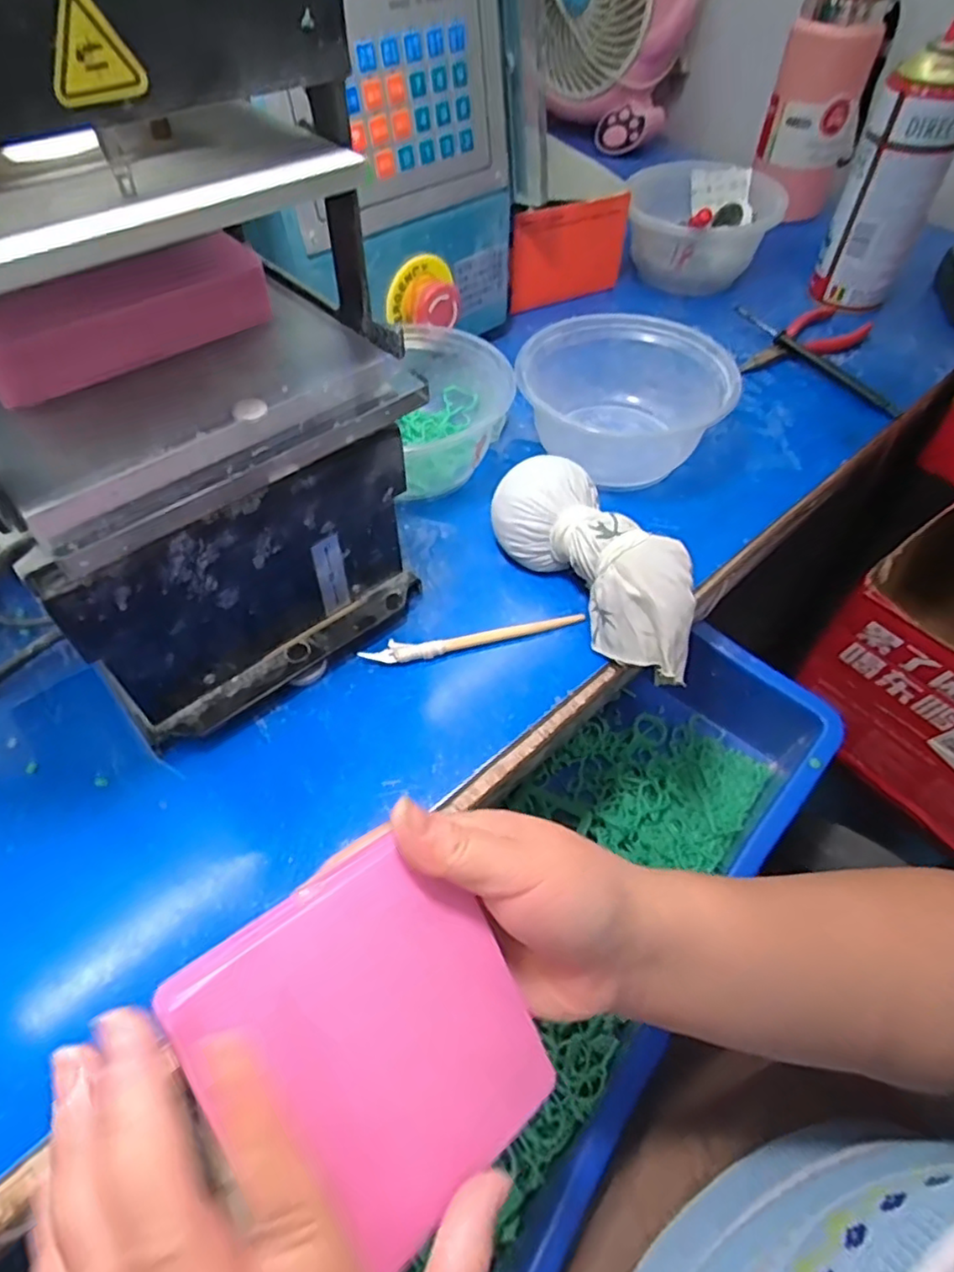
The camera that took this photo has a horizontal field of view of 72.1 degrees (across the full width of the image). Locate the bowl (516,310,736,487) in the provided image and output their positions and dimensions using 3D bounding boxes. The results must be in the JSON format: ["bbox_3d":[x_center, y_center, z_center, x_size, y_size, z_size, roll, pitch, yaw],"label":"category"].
[{"bbox_3d":[0.092,-0.159,0.435,0.132,0.056,0.108,0,53,-1],"label":"bowl"}]

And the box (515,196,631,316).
[{"bbox_3d":[0.081,-0.316,0.541,0.108,0.068,0.022,-25,41,-20],"label":"box"}]

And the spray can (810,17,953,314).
[{"bbox_3d":[0.315,-0.339,0.502,0.064,0.171,0.053,22,55,15],"label":"spray can"}]

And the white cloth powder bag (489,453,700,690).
[{"bbox_3d":[0.065,-0.040,0.355,0.053,0.051,0.144,-30,59,-22],"label":"white cloth powder bag"}]

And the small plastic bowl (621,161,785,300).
[{"bbox_3d":[0.190,-0.361,0.581,0.114,0.072,0.111,0,53,-1],"label":"small plastic bowl"}]

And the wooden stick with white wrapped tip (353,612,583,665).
[{"bbox_3d":[-0.001,0.001,0.353,0.120,0.006,0.014,-10,53,-9],"label":"wooden stick with white wrapped tip"}]

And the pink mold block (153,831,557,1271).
[{"bbox_3d":[-0.031,0.132,0.215,0.093,0.017,0.109,-30,94,-37],"label":"pink mold block"}]

